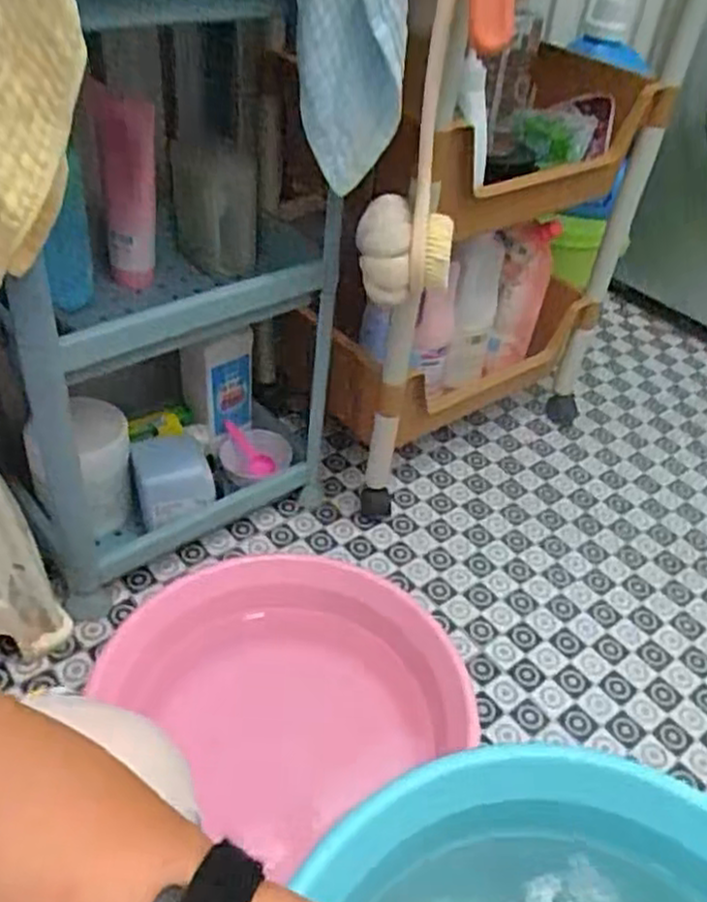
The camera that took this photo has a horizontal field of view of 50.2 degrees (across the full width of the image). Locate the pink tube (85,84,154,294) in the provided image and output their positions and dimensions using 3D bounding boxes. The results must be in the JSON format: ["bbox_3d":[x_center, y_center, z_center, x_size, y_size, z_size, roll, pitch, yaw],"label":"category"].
[{"bbox_3d":[-0.237,-0.273,0.799,0.056,0.200,0.049,-4,42,-14],"label":"pink tube"}]

